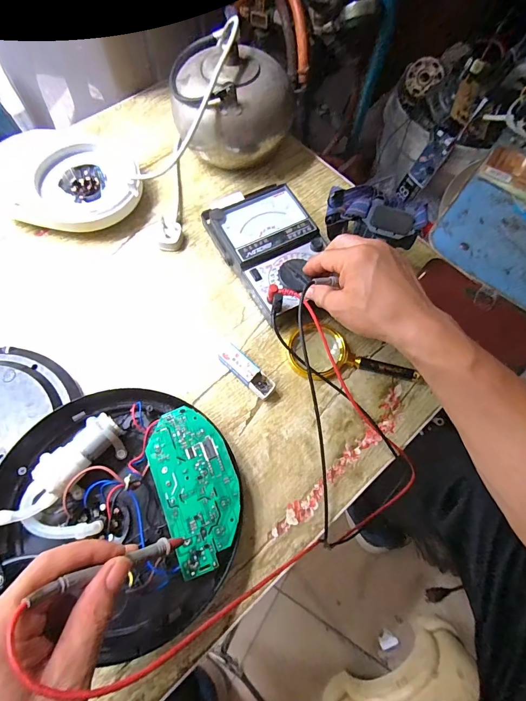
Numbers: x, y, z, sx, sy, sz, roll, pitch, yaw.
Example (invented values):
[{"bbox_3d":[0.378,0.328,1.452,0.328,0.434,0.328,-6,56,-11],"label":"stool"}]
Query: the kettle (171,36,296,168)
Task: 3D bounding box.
[{"bbox_3d":[-0.042,-0.341,0.504,0.159,0.118,0.151,-8,70,-6],"label":"kettle"}]

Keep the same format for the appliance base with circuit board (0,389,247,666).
[{"bbox_3d":[-0.125,0.137,0.340,0.223,0.066,0.193,26,71,9],"label":"appliance base with circuit board"}]

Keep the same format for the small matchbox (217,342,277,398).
[{"bbox_3d":[-0.019,0.024,0.407,0.073,0.020,0.023,41,74,13],"label":"small matchbox"}]

